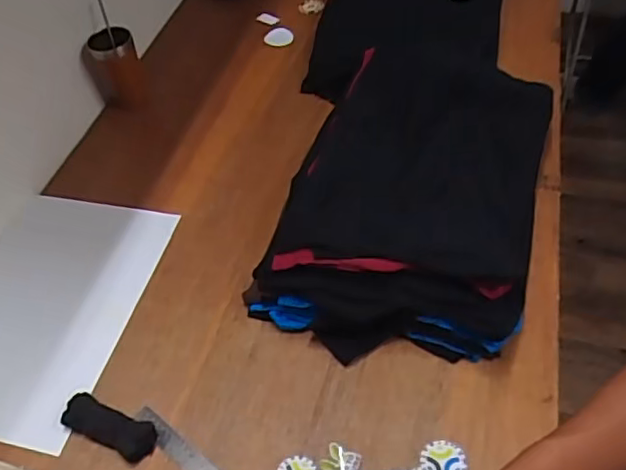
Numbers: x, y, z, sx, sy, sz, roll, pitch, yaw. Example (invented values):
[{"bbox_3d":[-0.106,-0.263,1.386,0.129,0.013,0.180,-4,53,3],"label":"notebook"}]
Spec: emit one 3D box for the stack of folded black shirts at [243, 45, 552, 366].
[{"bbox_3d":[0.159,-0.070,0.913,0.346,0.142,0.519,14,54,15],"label":"stack of folded black shirts"}]

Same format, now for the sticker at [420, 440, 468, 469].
[{"bbox_3d":[0.160,0.276,0.721,0.055,0.006,0.048,19,66,15],"label":"sticker"}]

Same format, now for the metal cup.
[{"bbox_3d":[-0.384,-0.318,1.144,0.093,0.149,0.099,-2,52,3],"label":"metal cup"}]

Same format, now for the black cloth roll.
[{"bbox_3d":[-0.264,0.248,0.766,0.125,0.026,0.047,18,55,17],"label":"black cloth roll"}]

